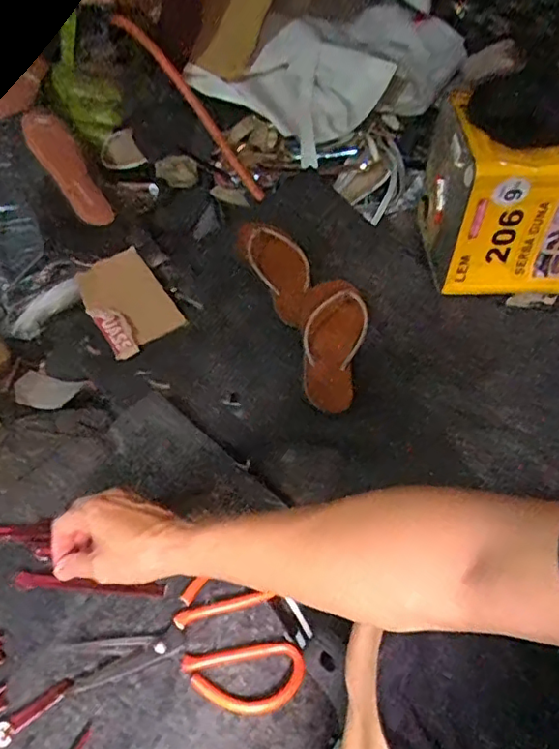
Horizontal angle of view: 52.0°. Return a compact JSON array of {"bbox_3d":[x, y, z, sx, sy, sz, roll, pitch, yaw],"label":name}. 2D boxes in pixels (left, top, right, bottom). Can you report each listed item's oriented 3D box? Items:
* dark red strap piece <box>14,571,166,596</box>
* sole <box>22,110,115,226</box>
[{"bbox_3d":[-0.188,0.211,0.572,0.147,0.004,0.015,7,47,-3],"label":"dark red strap piece"},{"bbox_3d":[-0.338,-0.331,0.920,0.071,0.014,0.213,-32,88,-30],"label":"sole"}]

